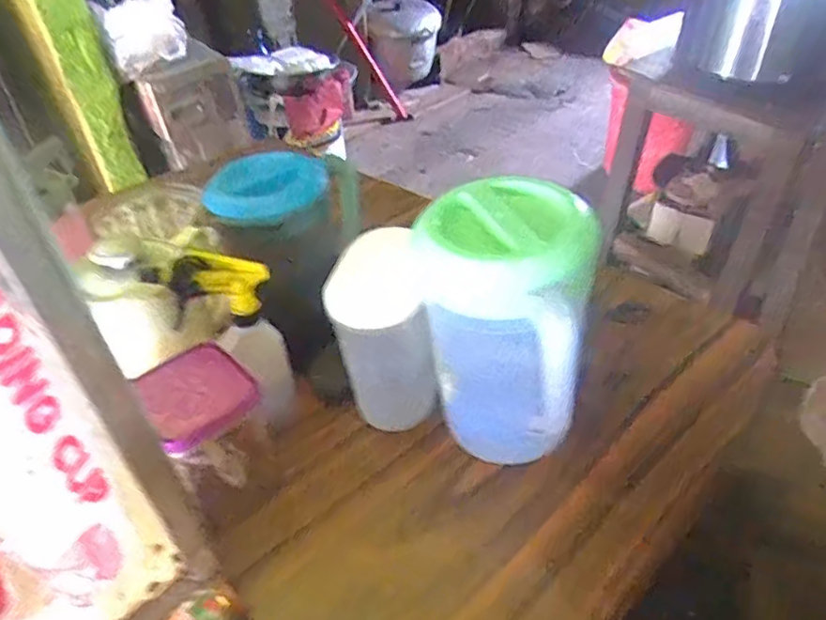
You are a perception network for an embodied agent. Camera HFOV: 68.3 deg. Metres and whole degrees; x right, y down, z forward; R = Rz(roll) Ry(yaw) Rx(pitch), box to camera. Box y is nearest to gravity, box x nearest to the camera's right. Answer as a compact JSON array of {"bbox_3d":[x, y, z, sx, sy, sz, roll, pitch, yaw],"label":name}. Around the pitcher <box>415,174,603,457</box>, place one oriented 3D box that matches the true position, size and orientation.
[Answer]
[{"bbox_3d":[0.080,0.035,0.578,0.144,0.266,0.154,10,44,14],"label":"pitcher"}]

